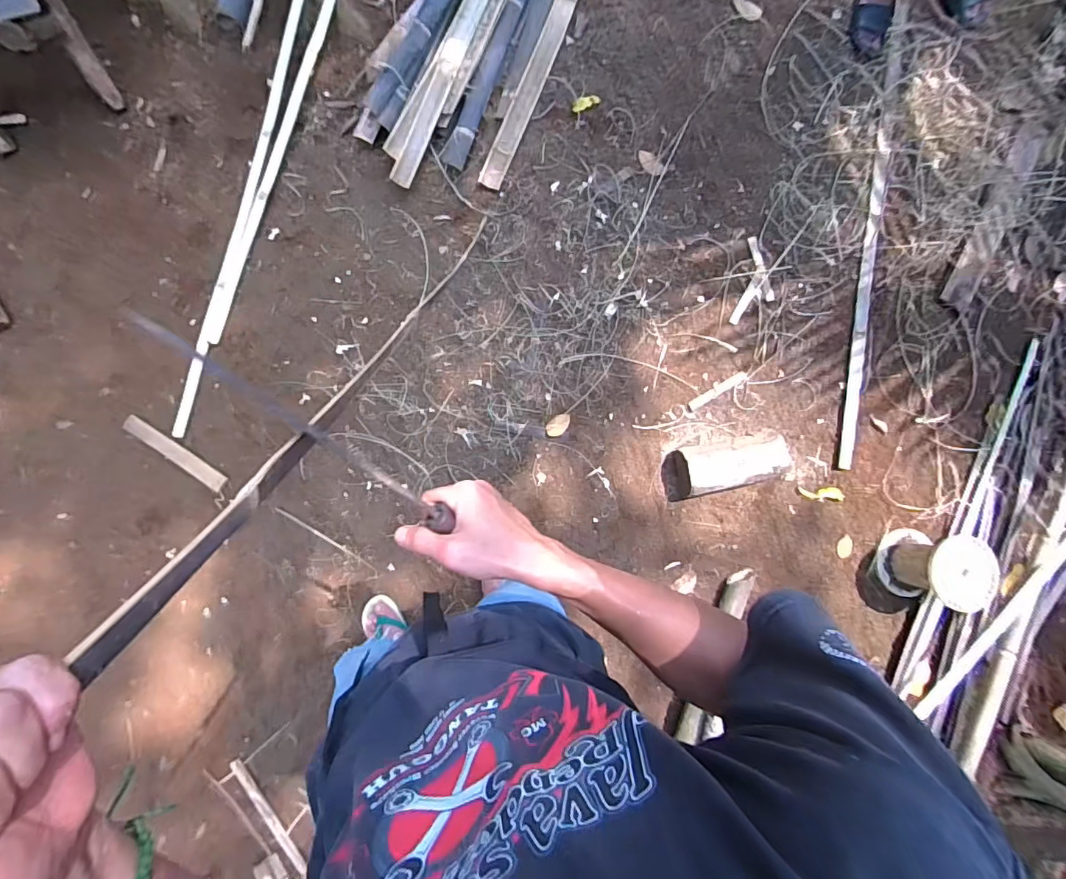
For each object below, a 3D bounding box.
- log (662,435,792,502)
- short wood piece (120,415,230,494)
[{"bbox_3d":[0.549,0.073,1.476,0.347,0.115,0.143,-12,87,-5],"label":"log"},{"bbox_3d":[-1.001,0.040,1.455,0.318,0.019,0.050,35,85,-1],"label":"short wood piece"}]

